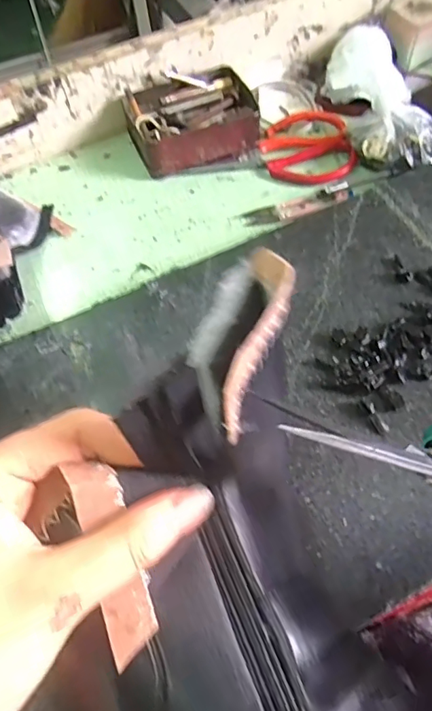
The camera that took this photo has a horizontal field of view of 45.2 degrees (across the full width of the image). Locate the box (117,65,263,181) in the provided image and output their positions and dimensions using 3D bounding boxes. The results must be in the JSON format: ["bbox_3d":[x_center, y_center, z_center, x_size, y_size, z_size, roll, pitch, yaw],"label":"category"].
[{"bbox_3d":[-0.024,-0.244,0.545,0.127,0.043,0.104,-17,59,-6],"label":"box"}]

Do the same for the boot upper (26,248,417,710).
[{"bbox_3d":[-0.003,0.067,0.193,0.106,0.096,0.173,-15,59,-5],"label":"boot upper"}]

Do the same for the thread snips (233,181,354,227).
[{"bbox_3d":[0.078,-0.144,0.498,0.108,0.018,0.026,-13,59,-4],"label":"thread snips"}]

